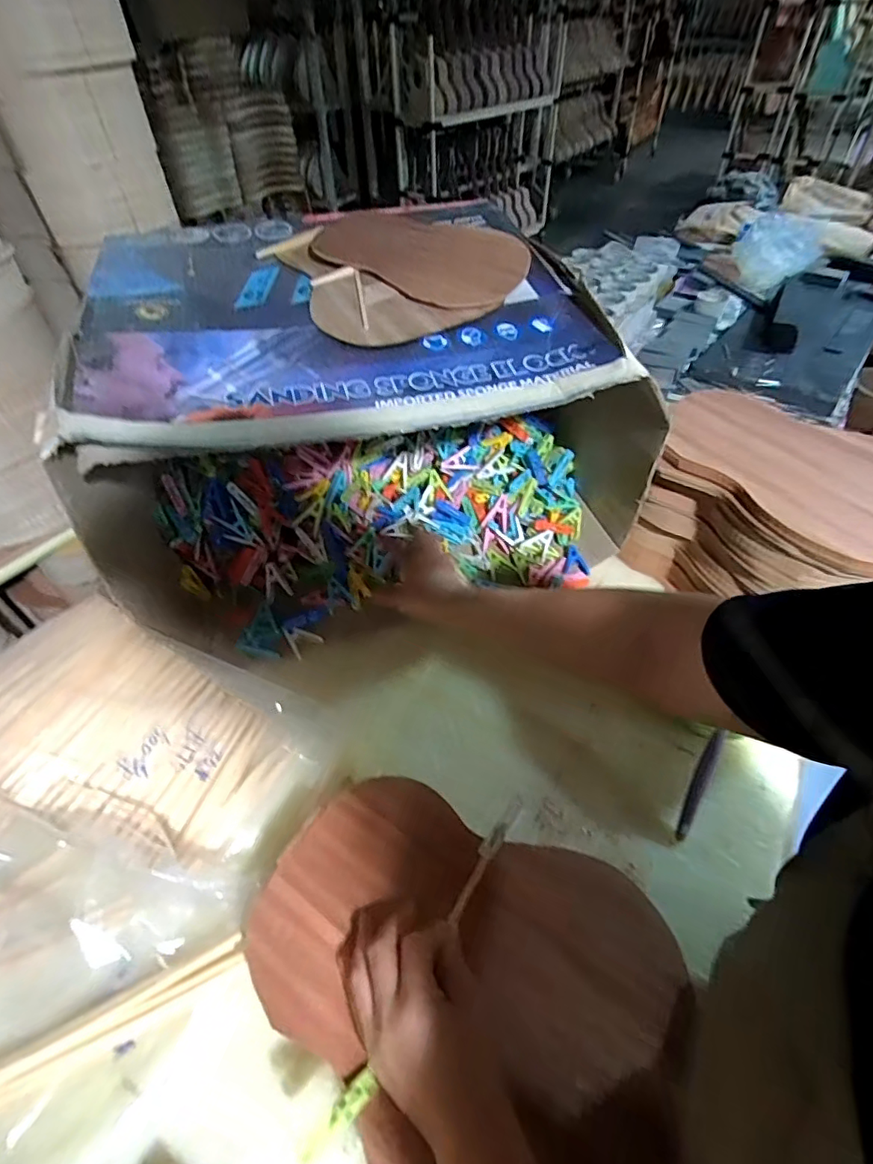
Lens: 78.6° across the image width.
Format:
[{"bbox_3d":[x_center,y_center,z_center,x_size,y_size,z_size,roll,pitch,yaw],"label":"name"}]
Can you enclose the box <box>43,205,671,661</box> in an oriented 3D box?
[{"bbox_3d":[-0.084,-0.211,0.694,0.596,0.330,0.448,-12,50,-12],"label":"box"}]

